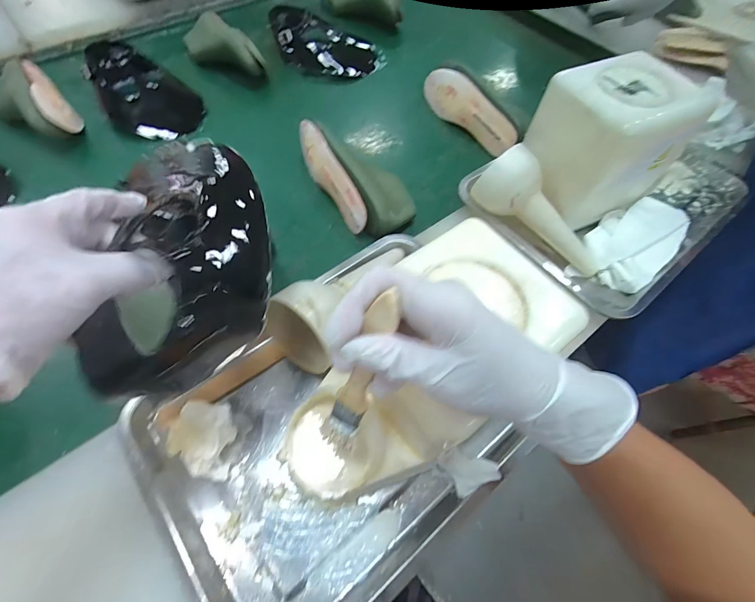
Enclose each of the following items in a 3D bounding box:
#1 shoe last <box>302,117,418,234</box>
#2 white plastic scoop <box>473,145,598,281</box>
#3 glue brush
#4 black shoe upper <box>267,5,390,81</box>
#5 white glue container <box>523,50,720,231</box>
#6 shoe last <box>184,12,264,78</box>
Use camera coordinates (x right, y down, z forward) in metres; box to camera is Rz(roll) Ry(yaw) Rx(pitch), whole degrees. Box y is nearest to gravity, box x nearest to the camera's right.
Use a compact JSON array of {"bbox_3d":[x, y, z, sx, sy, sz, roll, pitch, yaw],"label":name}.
[{"bbox_3d":[-0.041,-0.208,0.564,0.106,0.074,0.239,-31,68,-17],"label":"shoe last"},{"bbox_3d":[0.218,-0.112,0.466,0.191,0.068,0.053,46,69,-1],"label":"white plastic scoop"},{"bbox_3d":[-0.012,0.052,0.215,0.021,0.146,0.008,30,40,13],"label":"glue brush"},{"bbox_3d":[-0.117,-0.551,0.745,0.248,0.064,0.136,19,64,7],"label":"black shoe upper"},{"bbox_3d":[0.297,-0.207,0.460,0.165,0.145,0.129,-21,66,-13],"label":"white glue container"},{"bbox_3d":[-0.311,-0.519,0.705,0.205,0.060,0.091,34,66,14],"label":"shoe last"}]

